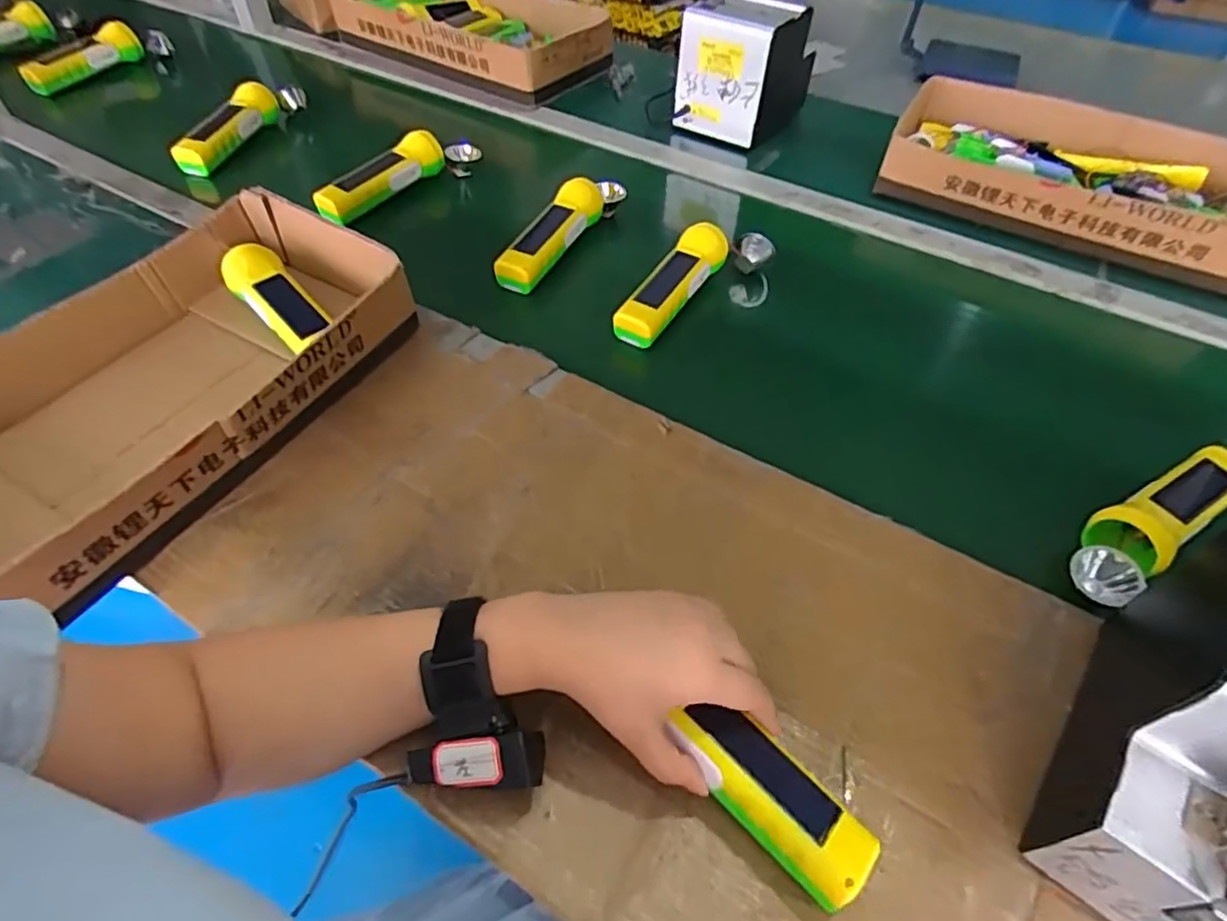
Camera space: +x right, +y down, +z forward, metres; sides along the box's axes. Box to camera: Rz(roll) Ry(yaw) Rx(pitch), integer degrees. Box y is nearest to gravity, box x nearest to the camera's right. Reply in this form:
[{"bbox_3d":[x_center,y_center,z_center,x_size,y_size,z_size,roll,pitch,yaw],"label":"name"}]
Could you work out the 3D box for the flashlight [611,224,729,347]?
[{"bbox_3d":[0.061,-0.181,0.658,0.046,0.038,0.175,28,55,19],"label":"flashlight"}]

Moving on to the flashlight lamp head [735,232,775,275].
[{"bbox_3d":[0.148,-0.225,0.703,0.041,0.037,0.024,-29,28,-4],"label":"flashlight lamp head"}]

